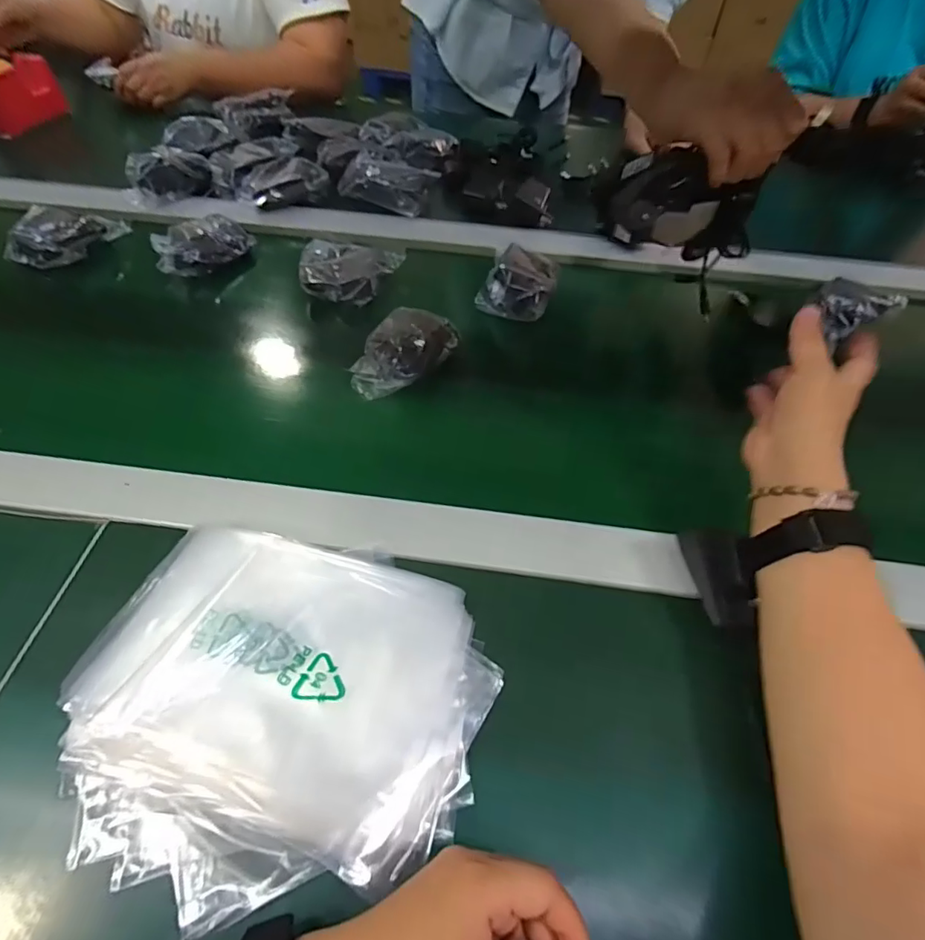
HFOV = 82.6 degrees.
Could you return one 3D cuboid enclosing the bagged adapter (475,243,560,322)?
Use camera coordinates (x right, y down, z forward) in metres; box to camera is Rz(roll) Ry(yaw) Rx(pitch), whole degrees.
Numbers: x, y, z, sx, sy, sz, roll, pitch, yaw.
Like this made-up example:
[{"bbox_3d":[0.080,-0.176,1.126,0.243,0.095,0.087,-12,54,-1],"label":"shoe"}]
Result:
[{"bbox_3d":[0.068,-0.217,0.613,0.079,0.045,0.088,20,54,13],"label":"bagged adapter"}]

